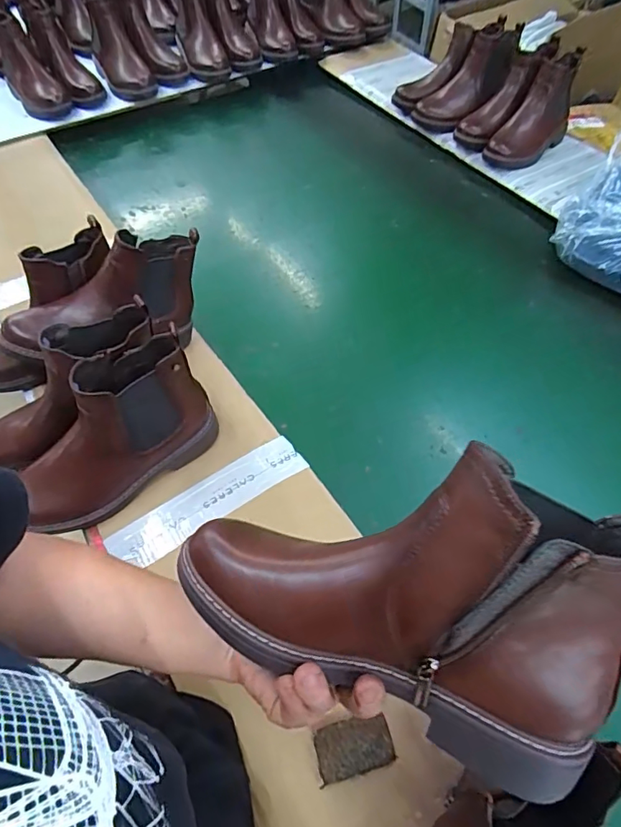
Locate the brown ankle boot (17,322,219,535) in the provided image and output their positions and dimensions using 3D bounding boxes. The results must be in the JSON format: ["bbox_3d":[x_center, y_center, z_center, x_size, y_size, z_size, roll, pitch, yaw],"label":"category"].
[{"bbox_3d":[-0.229,0.031,0.566,0.236,0.157,0.083,-35,62,-20],"label":"brown ankle boot"}]

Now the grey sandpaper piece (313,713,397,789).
[{"bbox_3d":[0.040,0.310,0.457,0.070,0.013,0.043,-13,57,-7],"label":"grey sandpaper piece"}]

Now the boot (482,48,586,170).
[{"bbox_3d":[0.469,-0.621,1.009,0.096,0.141,0.255,32,62,21],"label":"boot"}]

